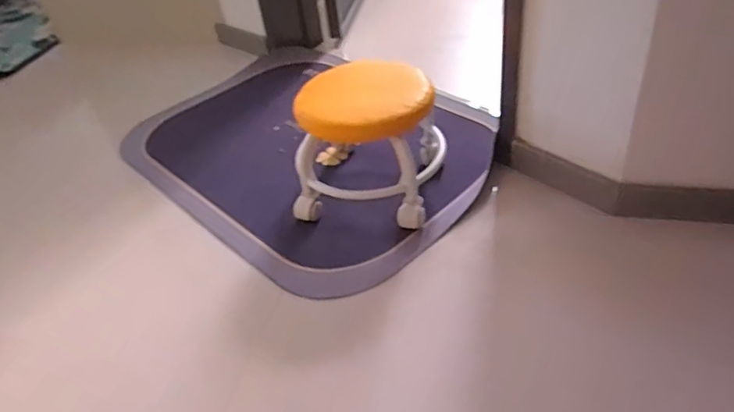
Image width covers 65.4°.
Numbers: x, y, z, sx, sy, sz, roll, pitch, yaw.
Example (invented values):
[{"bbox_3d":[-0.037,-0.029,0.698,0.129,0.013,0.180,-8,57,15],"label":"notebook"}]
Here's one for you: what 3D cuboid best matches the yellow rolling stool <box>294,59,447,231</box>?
[{"bbox_3d":[0.007,-0.109,0.969,0.231,0.200,0.208,2,39,12],"label":"yellow rolling stool"}]

